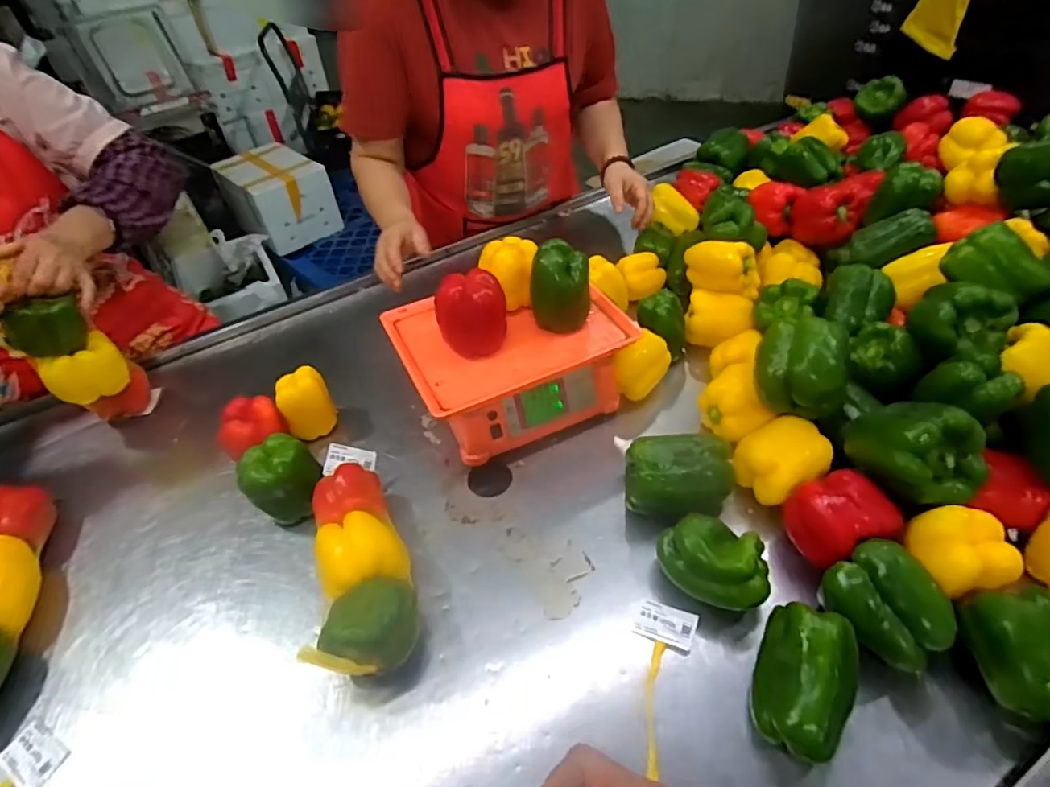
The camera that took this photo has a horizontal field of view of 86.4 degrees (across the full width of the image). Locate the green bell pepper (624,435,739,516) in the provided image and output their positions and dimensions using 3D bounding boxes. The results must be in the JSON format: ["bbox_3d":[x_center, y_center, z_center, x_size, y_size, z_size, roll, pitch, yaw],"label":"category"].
[{"bbox_3d":[0.185,0.096,0.662,0.131,0.090,0.073,-4,45,3],"label":"green bell pepper"}]

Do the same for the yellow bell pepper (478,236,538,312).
[{"bbox_3d":[-0.022,-0.169,0.785,0.075,0.079,0.075,5,46,12],"label":"yellow bell pepper"}]

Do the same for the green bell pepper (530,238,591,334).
[{"bbox_3d":[0.046,-0.140,0.736,0.080,0.111,0.067,-4,45,3],"label":"green bell pepper"}]

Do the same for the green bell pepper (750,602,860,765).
[{"bbox_3d":[0.250,0.259,0.501,0.079,0.071,0.111,18,50,23],"label":"green bell pepper"}]

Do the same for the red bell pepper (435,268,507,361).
[{"bbox_3d":[-0.066,-0.100,0.718,0.086,0.094,0.068,-9,45,-2],"label":"red bell pepper"}]

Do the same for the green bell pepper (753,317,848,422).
[{"bbox_3d":[0.326,-0.030,0.662,0.104,0.085,0.081,17,49,23],"label":"green bell pepper"}]

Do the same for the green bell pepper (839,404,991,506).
[{"bbox_3d":[0.399,0.054,0.574,0.073,0.077,0.122,-23,47,-15],"label":"green bell pepper"}]

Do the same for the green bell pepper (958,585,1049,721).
[{"bbox_3d":[0.451,0.223,0.487,0.078,0.069,0.094,-5,45,2],"label":"green bell pepper"}]

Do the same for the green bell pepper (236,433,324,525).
[{"bbox_3d":[-0.300,0.115,0.705,0.089,0.098,0.089,-35,51,-26],"label":"green bell pepper"}]

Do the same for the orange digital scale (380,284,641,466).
[{"bbox_3d":[-0.021,-0.056,0.809,0.296,0.112,0.239,-21,46,-14],"label":"orange digital scale"}]

